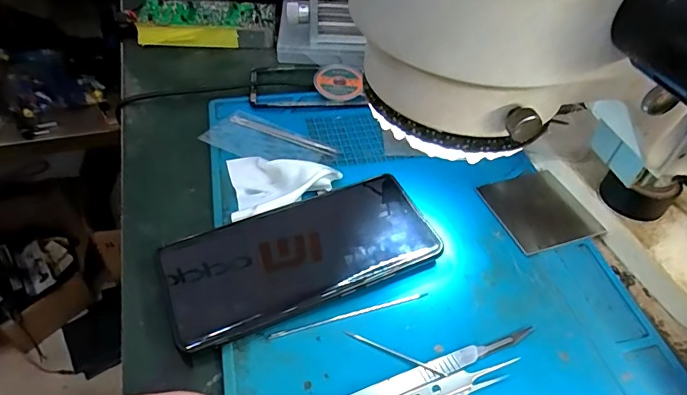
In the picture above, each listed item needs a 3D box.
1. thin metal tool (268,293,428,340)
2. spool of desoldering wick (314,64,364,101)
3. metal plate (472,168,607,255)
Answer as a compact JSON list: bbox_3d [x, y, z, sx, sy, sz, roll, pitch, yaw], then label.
[{"bbox_3d":[0.005,0.068,0.274,0.098,0.004,0.004,-13,48,-14],"label":"thin metal tool"},{"bbox_3d":[-0.005,-0.104,0.425,0.042,0.016,0.038,-4,47,-6],"label":"spool of desoldering wick"},{"bbox_3d":[0.149,0.007,0.343,0.076,0.004,0.069,-12,48,-14],"label":"metal plate"}]

